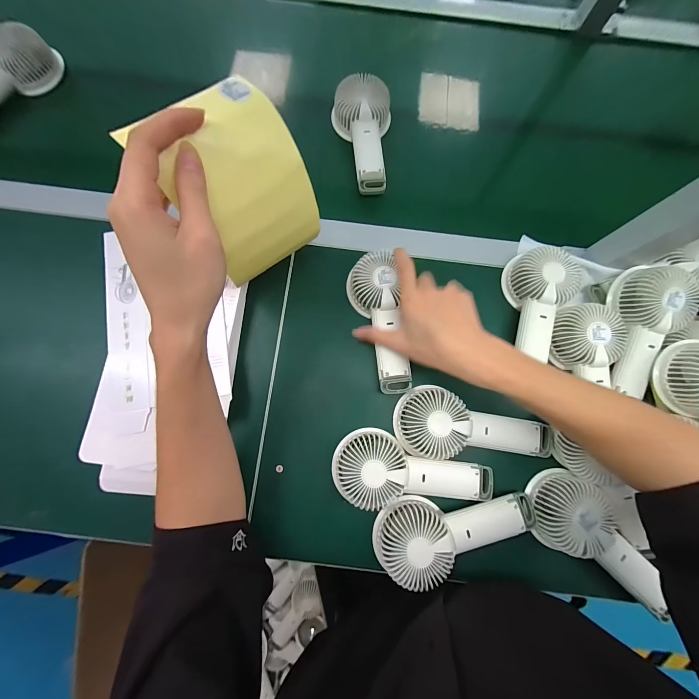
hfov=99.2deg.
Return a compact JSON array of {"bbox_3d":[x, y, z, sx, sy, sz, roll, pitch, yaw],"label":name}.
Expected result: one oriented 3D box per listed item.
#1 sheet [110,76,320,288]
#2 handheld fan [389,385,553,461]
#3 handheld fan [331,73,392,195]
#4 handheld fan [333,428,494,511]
[{"bbox_3d":[-0.089,-0.134,0.259,0.106,0.136,0.023,-39,45,-12],"label":"sheet"},{"bbox_3d":[0.151,0.095,0.356,0.186,0.035,0.079,10,80,1],"label":"handheld fan"},{"bbox_3d":[0.018,-0.306,0.427,0.082,0.056,0.155,1,80,-1],"label":"handheld fan"},{"bbox_3d":[0.073,0.146,0.341,0.183,0.032,0.079,11,80,1],"label":"handheld fan"}]

